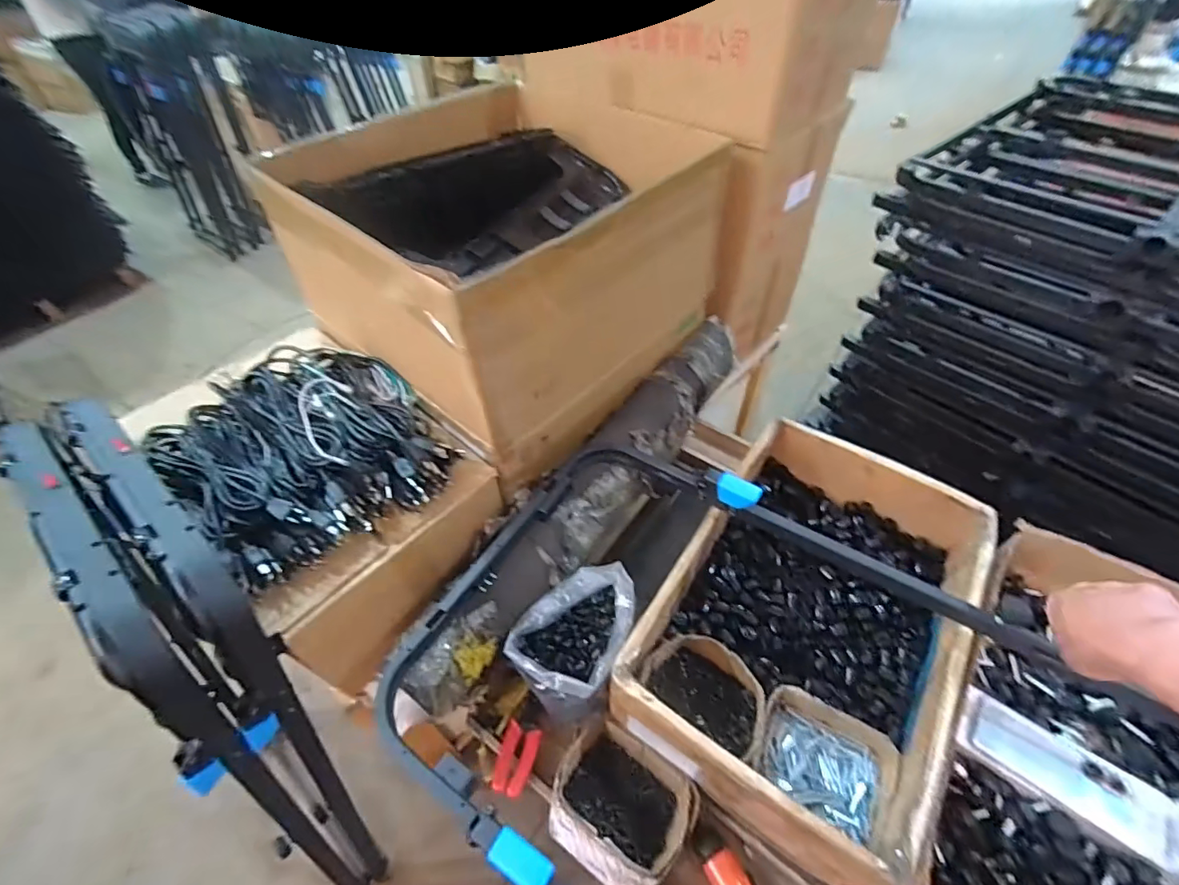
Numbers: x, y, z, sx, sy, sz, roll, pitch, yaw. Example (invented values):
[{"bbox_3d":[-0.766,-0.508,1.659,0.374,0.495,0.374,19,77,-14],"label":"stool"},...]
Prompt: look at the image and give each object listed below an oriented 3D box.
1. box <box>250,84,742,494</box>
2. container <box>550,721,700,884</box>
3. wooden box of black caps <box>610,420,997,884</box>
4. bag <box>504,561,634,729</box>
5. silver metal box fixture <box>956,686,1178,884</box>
[{"bbox_3d":[-0.139,-0.335,0.929,0.556,0.345,0.588,32,57,27],"label":"box"},{"bbox_3d":[0.038,0.464,0.661,0.169,0.077,0.148,25,54,22],"label":"container"},{"bbox_3d":[0.313,0.237,0.737,0.353,0.150,0.531,26,55,23],"label":"wooden box of black caps"},{"bbox_3d":[-0.012,0.287,0.740,0.136,0.158,0.192,27,55,24],"label":"bag"},{"bbox_3d":[0.599,0.408,0.606,0.289,0.060,0.092,31,57,26],"label":"silver metal box fixture"}]

